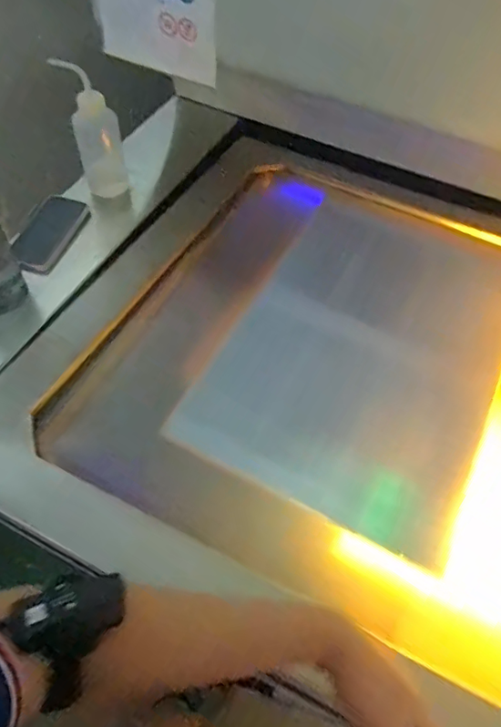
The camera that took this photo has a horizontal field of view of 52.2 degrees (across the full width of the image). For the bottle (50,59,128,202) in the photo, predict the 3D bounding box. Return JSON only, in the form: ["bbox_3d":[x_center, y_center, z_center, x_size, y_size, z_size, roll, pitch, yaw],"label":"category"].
[{"bbox_3d":[-0.256,-0.376,0.856,0.081,0.207,0.081,-10,58,-10],"label":"bottle"}]

